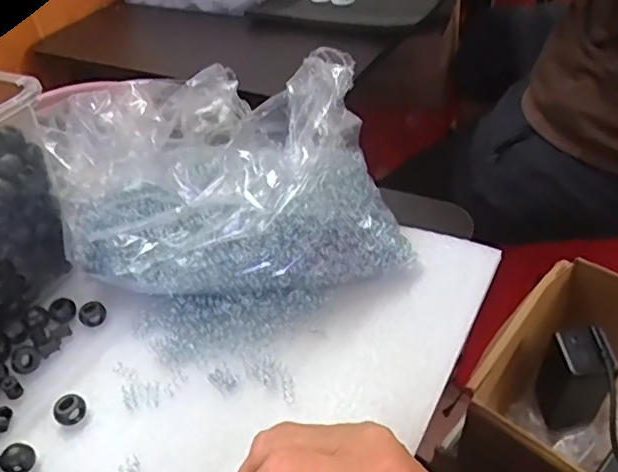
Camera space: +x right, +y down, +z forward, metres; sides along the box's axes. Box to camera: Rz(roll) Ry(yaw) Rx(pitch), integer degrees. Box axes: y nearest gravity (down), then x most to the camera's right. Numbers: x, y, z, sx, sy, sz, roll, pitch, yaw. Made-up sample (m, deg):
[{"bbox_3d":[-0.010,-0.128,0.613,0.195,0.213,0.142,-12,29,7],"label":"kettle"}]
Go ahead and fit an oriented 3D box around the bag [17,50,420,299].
[{"bbox_3d":[-0.062,-0.042,0.409,0.237,0.113,0.153,-8,43,-3],"label":"bag"}]

